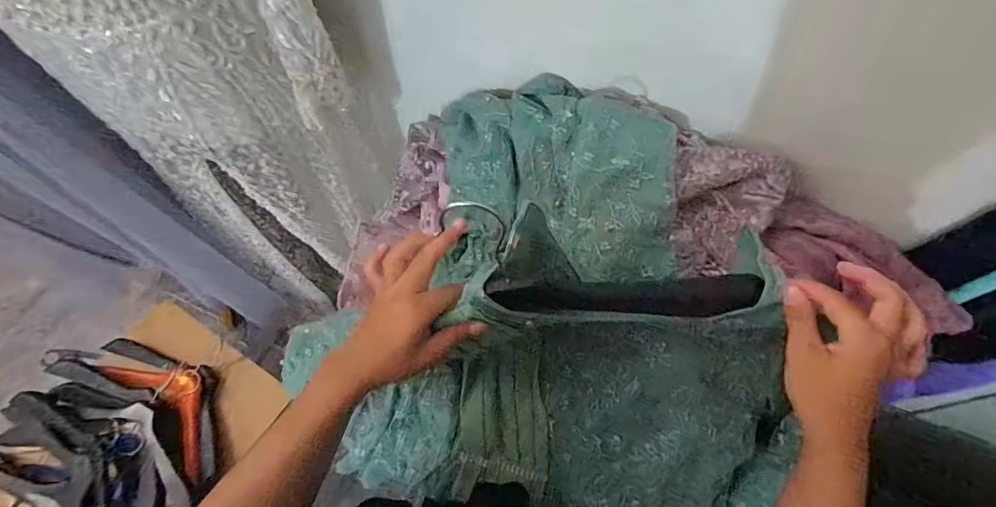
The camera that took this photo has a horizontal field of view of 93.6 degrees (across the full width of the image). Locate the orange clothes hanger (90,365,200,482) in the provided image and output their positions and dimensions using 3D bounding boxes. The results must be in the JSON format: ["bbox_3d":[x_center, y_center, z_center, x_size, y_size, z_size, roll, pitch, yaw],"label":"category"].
[{"bbox_3d":[-0.667,0.292,0.949,0.316,0.042,0.129,40,71,15],"label":"orange clothes hanger"}]

